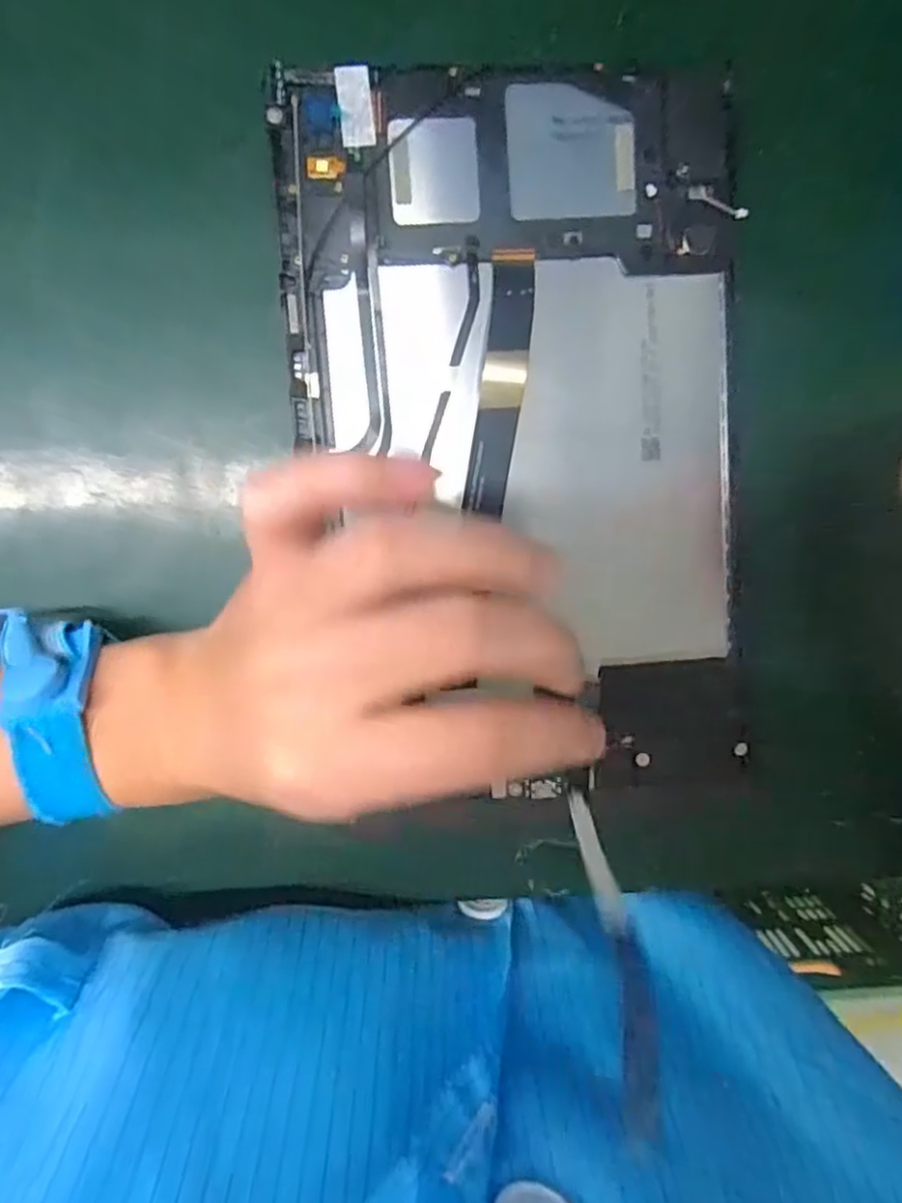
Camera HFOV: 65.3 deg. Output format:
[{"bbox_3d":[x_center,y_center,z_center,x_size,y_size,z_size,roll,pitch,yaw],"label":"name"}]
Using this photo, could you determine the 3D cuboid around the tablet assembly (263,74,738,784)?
[{"bbox_3d":[0.026,-0.051,0.238,0.146,0.010,0.239,-5,98,-3],"label":"tablet assembly"}]

